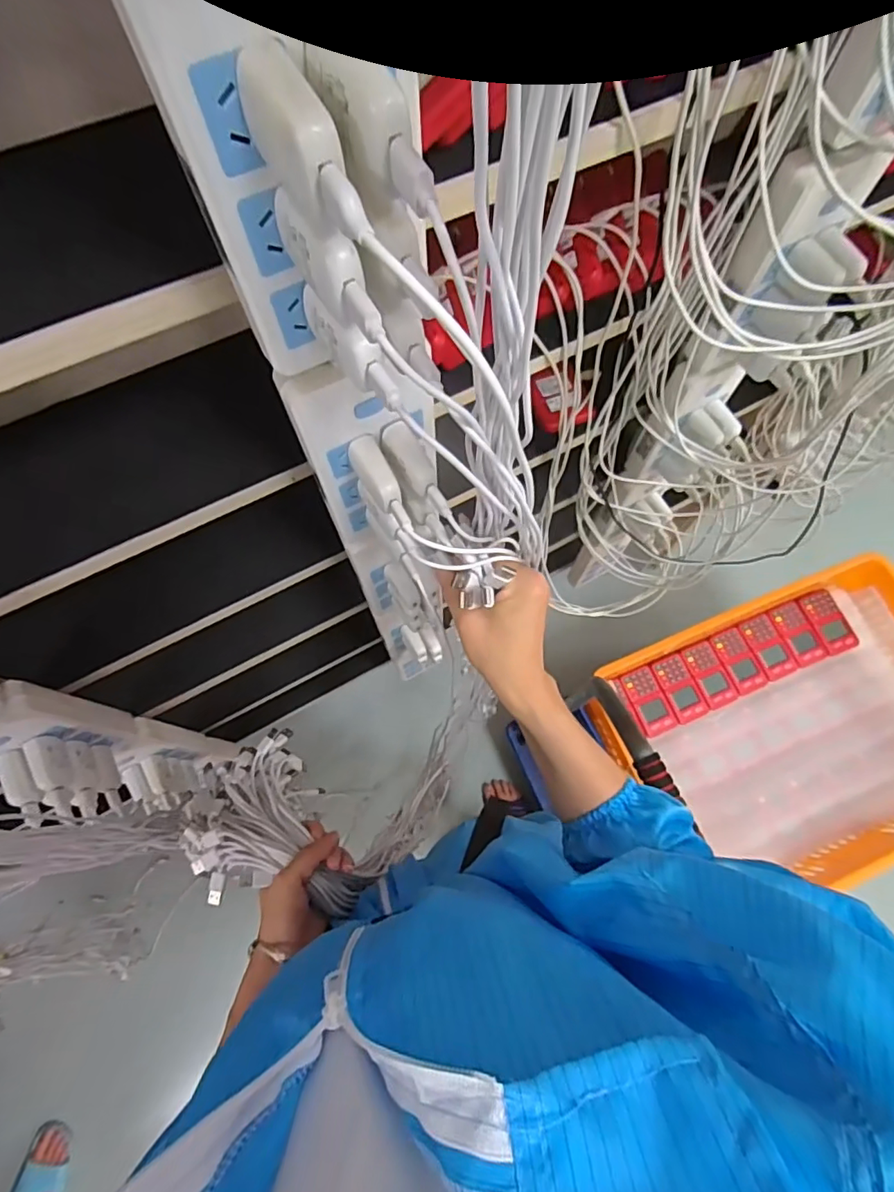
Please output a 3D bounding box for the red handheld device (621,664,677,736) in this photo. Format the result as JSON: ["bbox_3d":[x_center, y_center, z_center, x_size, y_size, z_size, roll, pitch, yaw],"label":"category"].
[{"bbox_3d":[0.396,0.208,1.076,0.068,0.025,0.127,-24,72,-9],"label":"red handheld device"}]

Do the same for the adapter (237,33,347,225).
[{"bbox_3d":[-0.052,-0.156,0.181,0.023,0.030,0.051,-22,71,-8],"label":"adapter"}]

